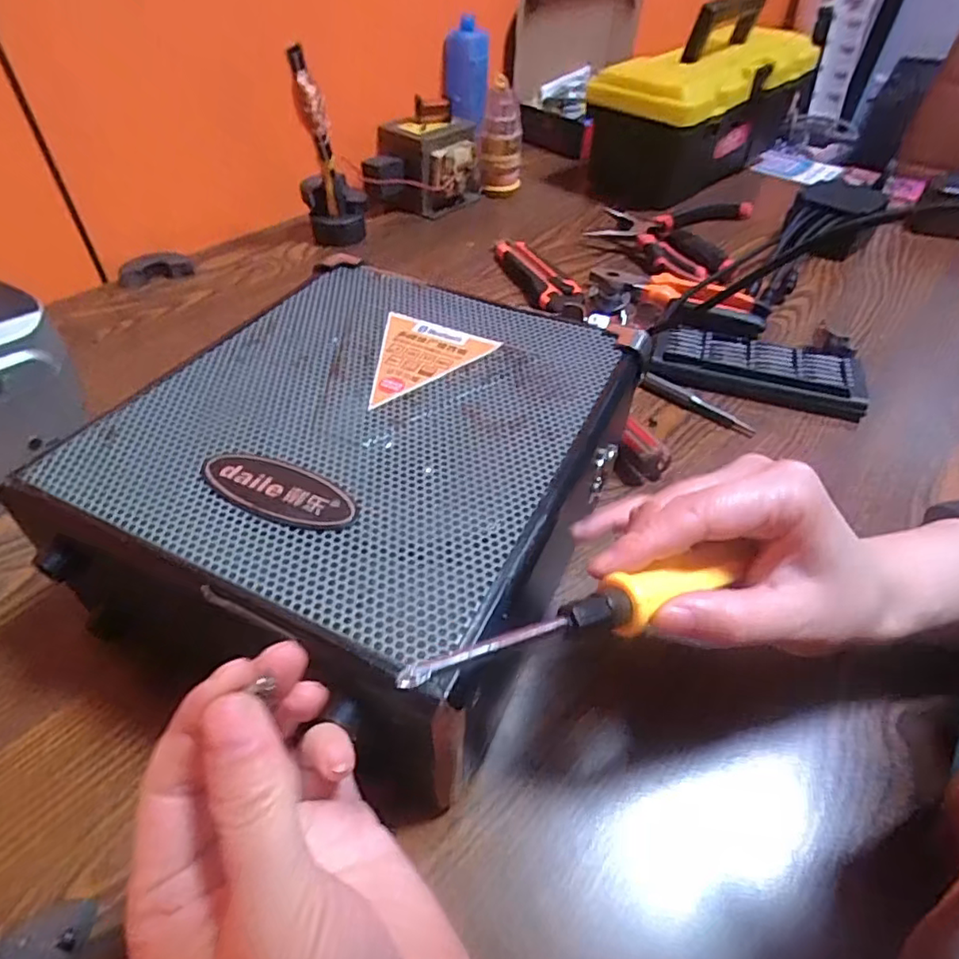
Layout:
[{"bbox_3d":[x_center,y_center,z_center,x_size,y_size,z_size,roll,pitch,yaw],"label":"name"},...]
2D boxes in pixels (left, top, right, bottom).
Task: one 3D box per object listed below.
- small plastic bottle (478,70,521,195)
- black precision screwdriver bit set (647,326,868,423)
[{"bbox_3d":[0.029,-0.410,0.710,0.048,0.107,0.062,8,46,5],"label":"small plastic bottle"},{"bbox_3d":[0.215,-0.088,0.462,0.155,0.025,0.068,13,46,10],"label":"black precision screwdriver bit set"}]

